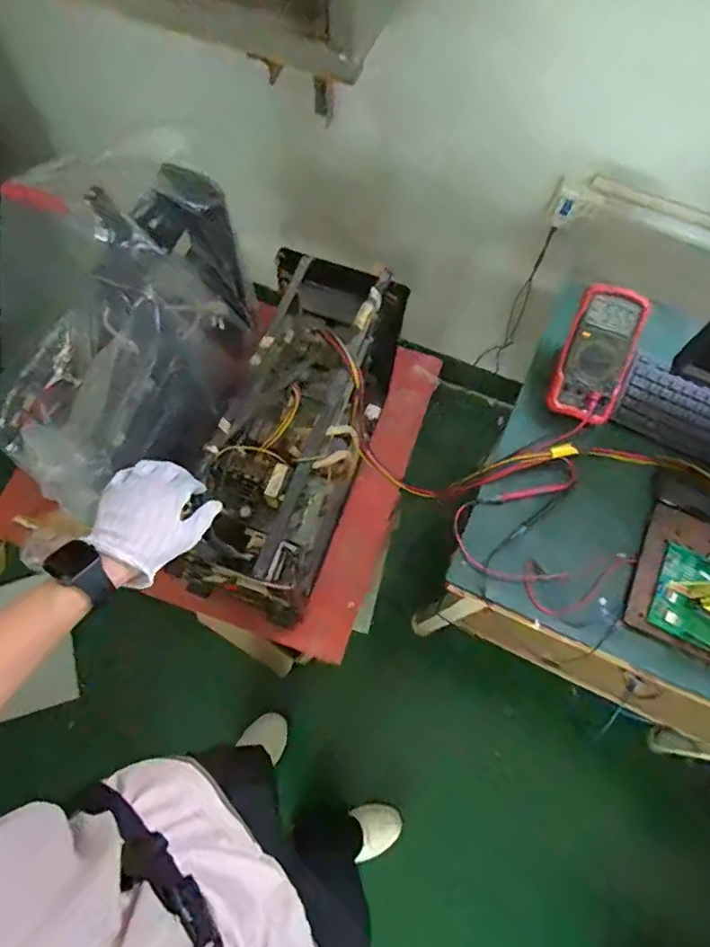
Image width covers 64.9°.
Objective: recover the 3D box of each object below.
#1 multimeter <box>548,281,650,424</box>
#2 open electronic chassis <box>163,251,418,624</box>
[{"bbox_3d":[0.363,-0.177,0.834,0.102,0.036,0.201,22,90,6],"label":"multimeter"},{"bbox_3d":[-0.081,-0.039,0.852,0.183,0.312,0.458,16,68,3],"label":"open electronic chassis"}]

